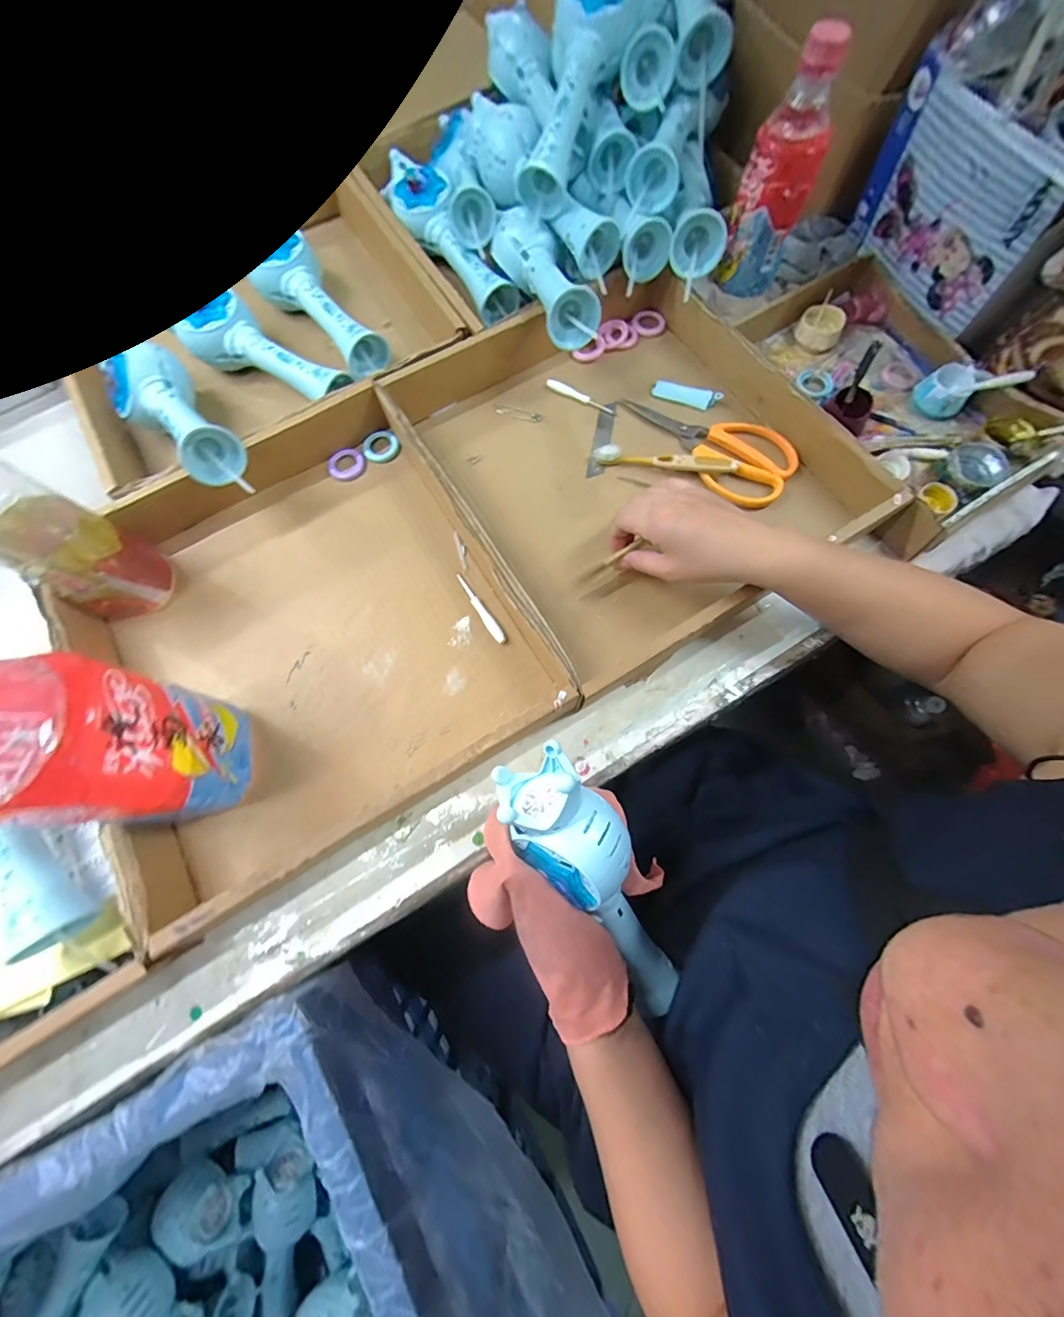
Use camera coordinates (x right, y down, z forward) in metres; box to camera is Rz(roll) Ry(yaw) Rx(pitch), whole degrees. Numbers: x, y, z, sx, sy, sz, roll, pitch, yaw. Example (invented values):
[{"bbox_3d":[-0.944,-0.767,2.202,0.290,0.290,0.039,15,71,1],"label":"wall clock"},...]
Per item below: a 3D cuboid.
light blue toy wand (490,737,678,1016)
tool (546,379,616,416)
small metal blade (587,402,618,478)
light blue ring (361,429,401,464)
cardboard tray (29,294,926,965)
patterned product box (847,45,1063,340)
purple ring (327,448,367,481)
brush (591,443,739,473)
[{"bbox_3d":[0.054,0.164,0.306,0.057,0.059,0.223,-32,108,-9],"label":"light blue toy wand"},{"bbox_3d":[0.053,-0.286,0.490,0.084,0.010,0.013,27,76,8],"label":"tool"},{"bbox_3d":[0.075,-0.234,0.475,0.018,0.006,0.096,11,74,4],"label":"small metal blade"},{"bbox_3d":[-0.161,-0.226,0.477,0.039,0.005,0.039,0,73,1],"label":"light blue ring"},{"bbox_3d":[-0.044,-0.110,0.416,0.686,0.057,0.390,-25,75,-6],"label":"cardboard tray"},{"bbox_3d":[0.377,-0.419,0.412,0.030,0.167,0.174,-31,78,11],"label":"patterned product box"},{"bbox_3d":[-0.195,-0.205,0.472,0.037,0.005,0.039,0,73,1],"label":"purple ring"},{"bbox_3d":[0.132,-0.198,0.451,0.139,0.024,0.016,9,74,3],"label":"brush"}]

